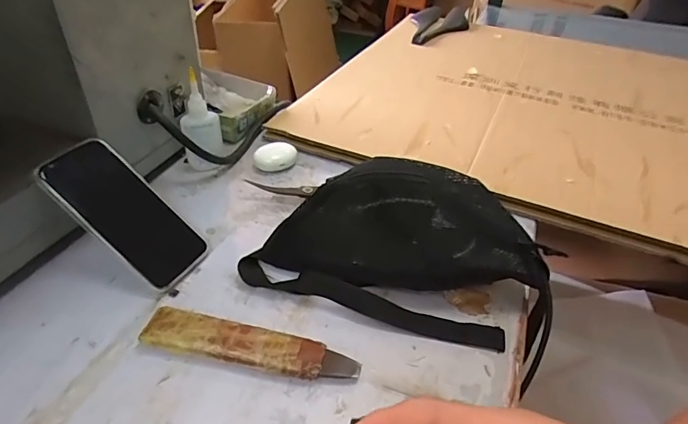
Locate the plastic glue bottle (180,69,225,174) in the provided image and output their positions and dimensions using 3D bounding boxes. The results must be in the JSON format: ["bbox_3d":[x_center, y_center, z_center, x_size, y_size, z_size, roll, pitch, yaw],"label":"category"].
[{"bbox_3d":[-0.180,-0.110,0.572,0.048,0.128,0.030,-11,42,-18],"label":"plastic glue bottle"}]

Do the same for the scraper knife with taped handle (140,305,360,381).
[{"bbox_3d":[-0.082,0.118,0.394,0.186,0.019,0.038,11,40,8],"label":"scraper knife with taped handle"}]

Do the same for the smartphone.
[{"bbox_3d":[-0.217,-0.002,0.464,0.168,0.012,0.090,45,46,-8],"label":"smartphone"}]

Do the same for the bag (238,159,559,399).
[{"bbox_3d":[0.059,0.032,0.439,0.291,0.108,0.146,19,41,17],"label":"bag"}]

